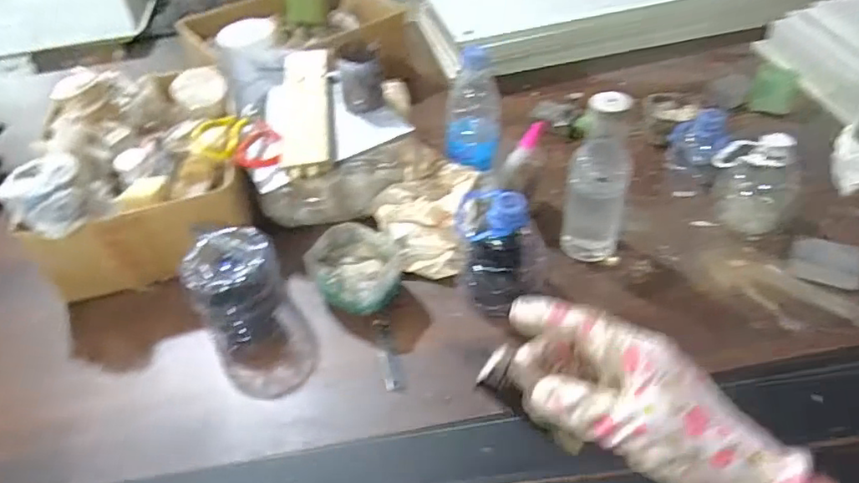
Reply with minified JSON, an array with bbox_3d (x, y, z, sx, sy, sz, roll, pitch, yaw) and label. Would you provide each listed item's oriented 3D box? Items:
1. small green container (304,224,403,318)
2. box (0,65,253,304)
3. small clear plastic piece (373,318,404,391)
[{"bbox_3d":[-0.085,0.034,0.702,0.112,0.063,0.112,-1,47,2],"label":"small green container"},{"bbox_3d":[-0.374,-0.102,0.791,0.263,0.163,0.300,-13,48,-9],"label":"box"},{"bbox_3d":[-0.048,0.125,0.657,0.020,0.006,0.097,-11,47,-8],"label":"small clear plastic piece"}]

